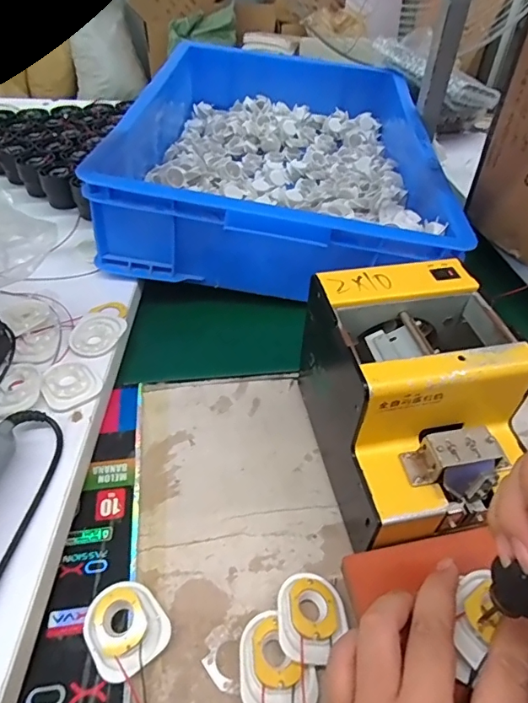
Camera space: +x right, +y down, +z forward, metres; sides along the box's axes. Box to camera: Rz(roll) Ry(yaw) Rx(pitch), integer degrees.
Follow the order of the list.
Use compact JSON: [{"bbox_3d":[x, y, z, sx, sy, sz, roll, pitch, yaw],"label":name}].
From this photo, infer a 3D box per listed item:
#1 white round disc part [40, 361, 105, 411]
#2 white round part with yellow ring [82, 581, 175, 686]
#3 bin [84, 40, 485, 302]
[{"bbox_3d":[-0.182,0.028,0.440,0.047,0.006,0.054,-29,53,-28],"label":"white round disc part"},{"bbox_3d":[-0.095,0.187,0.322,0.049,0.013,0.057,-30,53,-28],"label":"white round part with yellow ring"},{"bbox_3d":[0.034,-0.313,0.712,0.411,0.107,0.580,5,45,2],"label":"bin"}]

